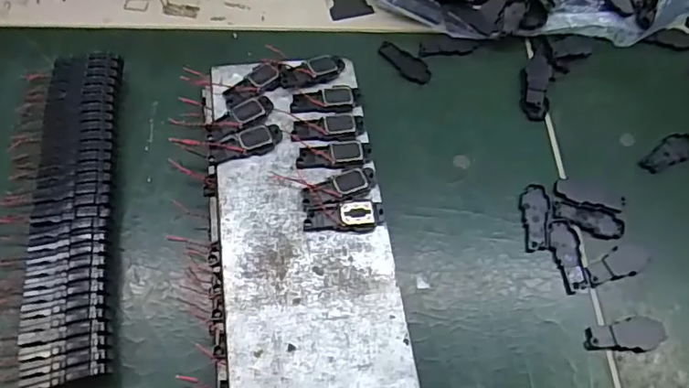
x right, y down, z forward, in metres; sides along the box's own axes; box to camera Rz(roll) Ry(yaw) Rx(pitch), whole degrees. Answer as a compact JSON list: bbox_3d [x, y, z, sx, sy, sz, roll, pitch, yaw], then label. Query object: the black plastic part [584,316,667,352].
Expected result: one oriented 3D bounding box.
[{"bbox_3d":[0.141,0.071,0.272,0.041,0.004,0.016,-7,62,-8],"label":"black plastic part"}]

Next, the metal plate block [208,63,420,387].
[{"bbox_3d":[-0.022,0.022,0.271,0.079,0.029,0.191,-7,62,-8],"label":"metal plate block"}]

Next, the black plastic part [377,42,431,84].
[{"bbox_3d":[0.040,-0.085,0.349,0.017,0.004,0.039,-38,70,-21],"label":"black plastic part"}]

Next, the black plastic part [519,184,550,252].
[{"bbox_3d":[0.106,0.012,0.301,0.016,0.004,0.040,5,61,-1],"label":"black plastic part"}]

